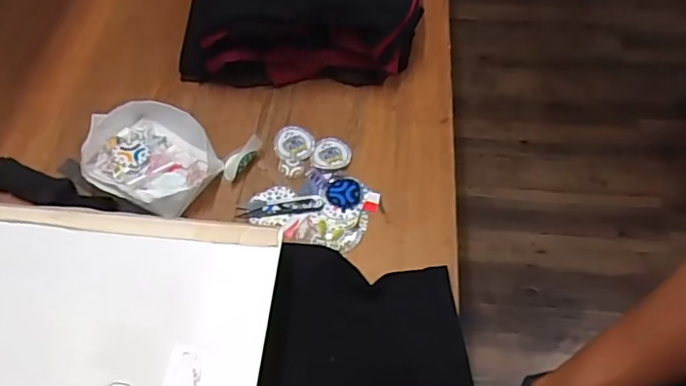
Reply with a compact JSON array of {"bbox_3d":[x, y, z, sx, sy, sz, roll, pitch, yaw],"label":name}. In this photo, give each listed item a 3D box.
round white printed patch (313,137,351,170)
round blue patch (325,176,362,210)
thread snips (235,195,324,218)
[{"bbox_3d":[-0.017,-0.058,0.823,0.055,0.007,0.059,-1,57,2],"label":"round white printed patch"},{"bbox_3d":[0.001,-0.001,0.789,0.047,0.005,0.049,4,57,5],"label":"round blue patch"},{"bbox_3d":[-0.088,0.021,0.780,0.119,0.005,0.026,-9,57,-3],"label":"thread snips"}]

